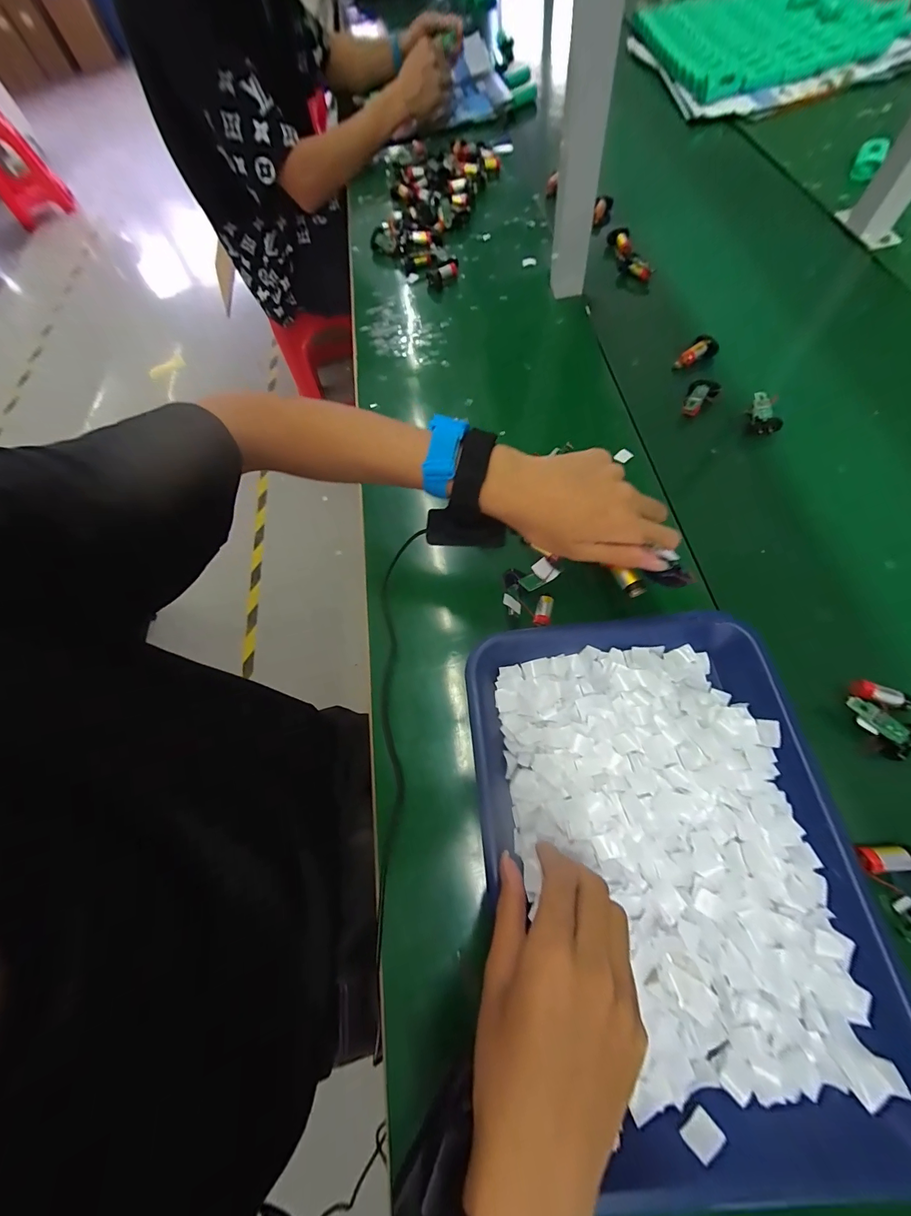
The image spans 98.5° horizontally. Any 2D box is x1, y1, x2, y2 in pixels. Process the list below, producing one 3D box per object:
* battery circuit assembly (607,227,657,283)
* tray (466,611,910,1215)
[{"bbox_3d":[0.266,-0.544,0.612,0.035,0.031,0.114,-13,66,2],"label":"battery circuit assembly"},{"bbox_3d":[0.147,0.172,0.289,0.243,0.029,0.330,-7,65,0],"label":"tray"}]

